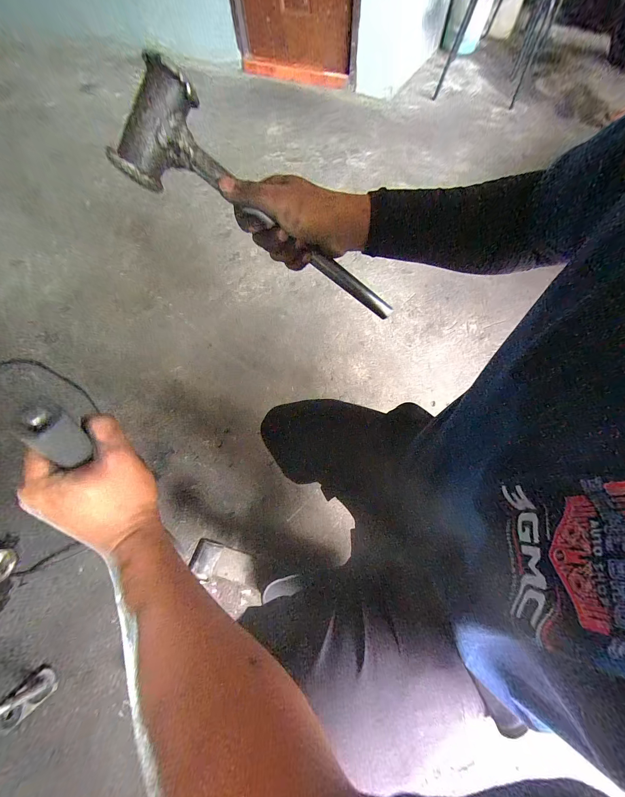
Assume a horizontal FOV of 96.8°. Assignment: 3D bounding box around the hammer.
[{"bbox_3d":[-0.023,-0.188,0.326,0.341,0.072,0.057,23,61,-32],"label":"hammer"}]

